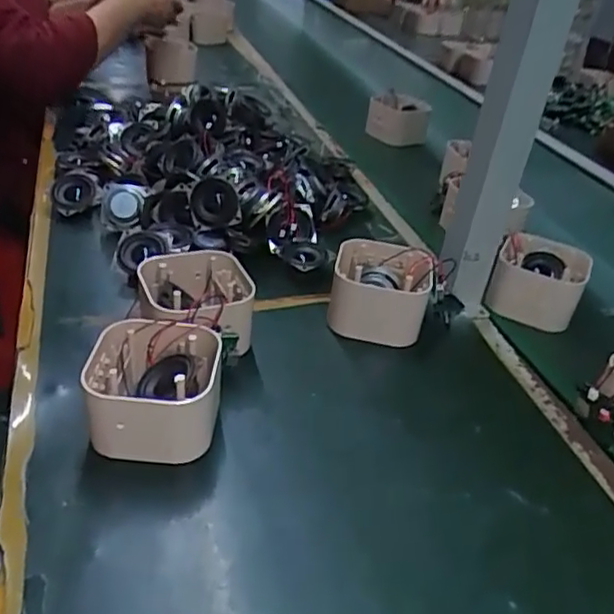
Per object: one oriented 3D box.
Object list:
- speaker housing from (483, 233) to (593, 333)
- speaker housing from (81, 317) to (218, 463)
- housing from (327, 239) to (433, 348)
[{"bbox_3d":[0.239,-0.028,0.666,0.088,0.057,0.087,18,35,15],"label":"speaker housing"},{"bbox_3d":[-0.111,0.060,0.467,0.091,0.063,0.087,3,34,-6],"label":"speaker housing"},{"bbox_3d":[0.067,-0.013,0.602,0.088,0.068,0.081,10,34,4],"label":"housing"}]

